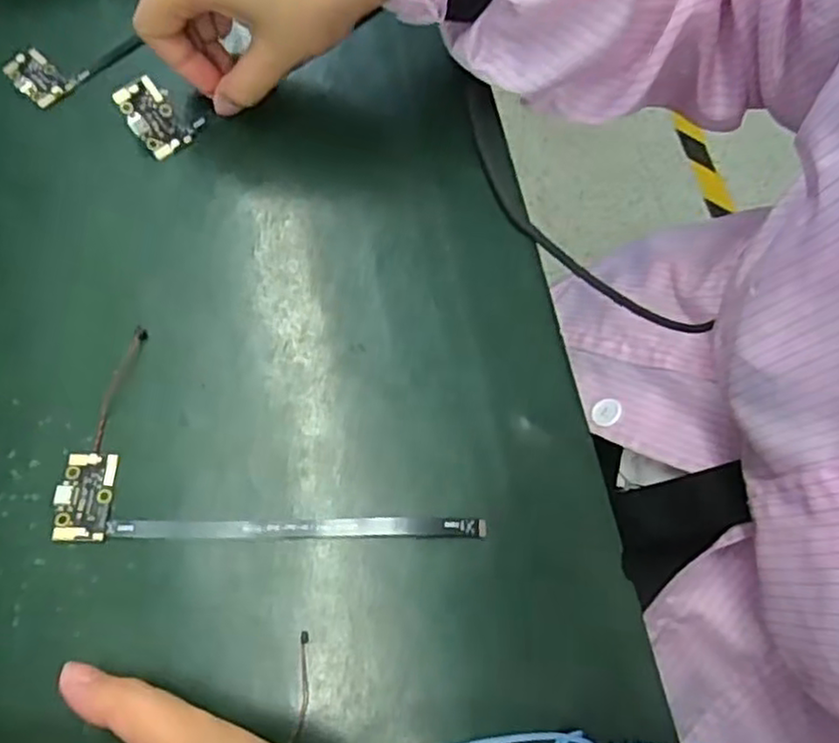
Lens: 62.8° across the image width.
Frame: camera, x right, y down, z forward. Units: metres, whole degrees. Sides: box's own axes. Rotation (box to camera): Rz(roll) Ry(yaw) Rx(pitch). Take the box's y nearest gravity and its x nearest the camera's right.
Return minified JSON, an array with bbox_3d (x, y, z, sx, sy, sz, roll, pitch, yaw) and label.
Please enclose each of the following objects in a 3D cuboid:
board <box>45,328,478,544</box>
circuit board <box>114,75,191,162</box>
[{"bbox_3d":[-0.062,0.027,0.296,0.176,0.005,0.090,0,70,0],"label":"board"},{"bbox_3d":[-0.134,-0.127,0.344,0.022,0.004,0.036,-31,113,-10],"label":"circuit board"}]

